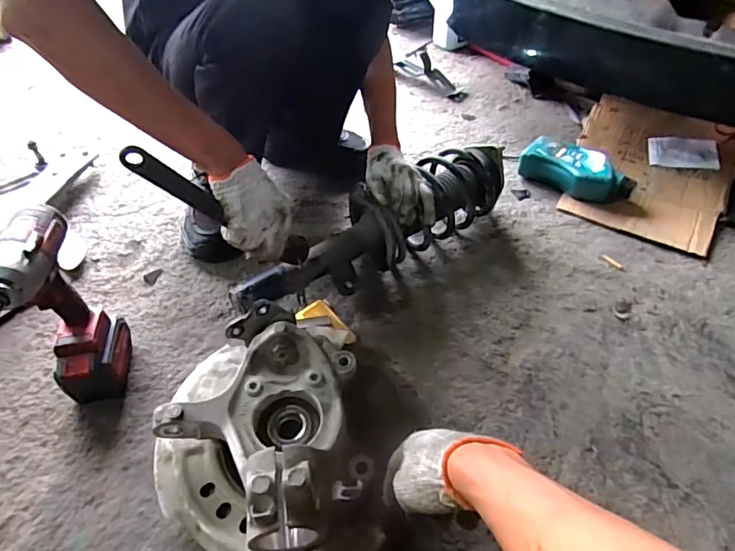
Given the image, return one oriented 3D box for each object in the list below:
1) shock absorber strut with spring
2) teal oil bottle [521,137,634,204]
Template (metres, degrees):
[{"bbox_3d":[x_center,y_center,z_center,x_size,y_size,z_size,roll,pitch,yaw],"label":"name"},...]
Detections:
[{"bbox_3d":[0.014,-0.070,0.878,0.538,0.144,0.138,-29,53,-24],"label":"shock absorber strut with spring"},{"bbox_3d":[0.442,-0.219,1.061,0.224,0.066,0.102,29,53,25],"label":"teal oil bottle"}]

